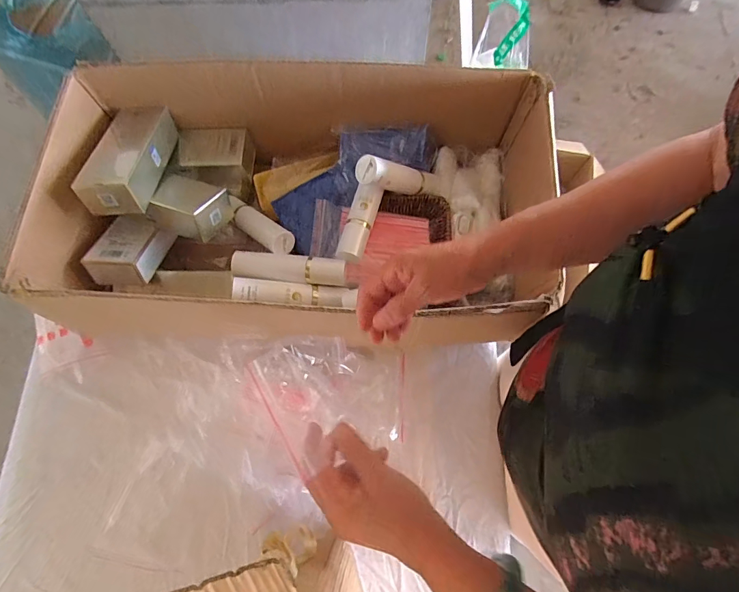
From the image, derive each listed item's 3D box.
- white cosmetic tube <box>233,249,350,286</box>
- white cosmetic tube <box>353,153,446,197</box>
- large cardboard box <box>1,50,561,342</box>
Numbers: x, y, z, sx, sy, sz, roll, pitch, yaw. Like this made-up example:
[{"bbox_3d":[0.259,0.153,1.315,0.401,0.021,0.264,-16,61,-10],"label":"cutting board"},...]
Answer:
[{"bbox_3d":[-0.120,-0.039,0.622,0.167,0.042,0.039,4,74,3],"label":"white cosmetic tube"},{"bbox_3d":[0.051,-0.181,0.629,0.171,0.043,0.034,-3,68,-43],"label":"white cosmetic tube"},{"bbox_3d":[-0.107,-0.127,0.614,0.668,0.196,0.361,2,74,2],"label":"large cardboard box"}]

